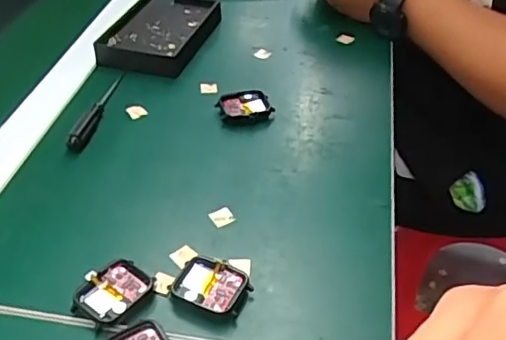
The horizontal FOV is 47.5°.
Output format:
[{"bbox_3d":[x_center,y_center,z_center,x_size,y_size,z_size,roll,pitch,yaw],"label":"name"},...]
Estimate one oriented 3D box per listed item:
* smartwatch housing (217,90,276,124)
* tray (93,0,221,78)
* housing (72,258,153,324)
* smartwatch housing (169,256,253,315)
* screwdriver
[{"bbox_3d":[-0.007,-0.056,0.516,0.046,0.011,0.038,-10,42,-13],"label":"smartwatch housing"},{"bbox_3d":[-0.098,-0.154,0.625,0.099,0.021,0.162,12,42,12],"label":"tray"},{"bbox_3d":[-0.088,0.076,0.362,0.038,0.011,0.044,23,45,23],"label":"housing"},{"bbox_3d":[-0.027,0.075,0.366,0.047,0.011,0.037,16,42,16],"label":"smartwatch housing"},{"bbox_3d":[-0.138,-0.057,0.517,0.012,0.011,0.115,8,41,8],"label":"screwdriver"}]

